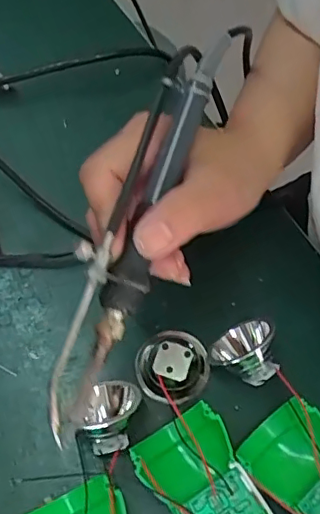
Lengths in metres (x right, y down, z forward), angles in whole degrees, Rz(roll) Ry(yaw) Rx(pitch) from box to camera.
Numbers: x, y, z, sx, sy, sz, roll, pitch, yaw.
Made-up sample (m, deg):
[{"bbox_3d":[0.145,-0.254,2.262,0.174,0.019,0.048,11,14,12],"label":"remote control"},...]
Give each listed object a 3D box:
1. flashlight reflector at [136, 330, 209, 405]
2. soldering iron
[{"bbox_3d":[0.007,0.062,0.331,0.042,0.021,0.041,0,66,0],"label":"flashlight reflector"},{"bbox_3d":[-0.010,-0.017,0.263,0.026,0.024,0.201,20,80,9],"label":"soldering iron"}]

